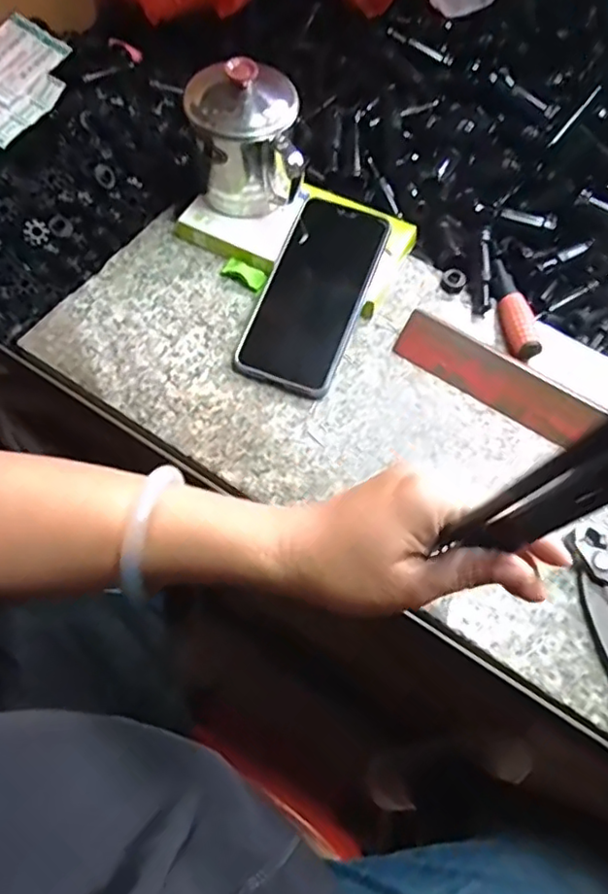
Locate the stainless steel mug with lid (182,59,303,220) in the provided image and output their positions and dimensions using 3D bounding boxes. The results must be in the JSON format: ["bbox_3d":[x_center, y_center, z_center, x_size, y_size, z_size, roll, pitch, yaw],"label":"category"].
[{"bbox_3d":[-0.045,-0.231,0.459,0.081,0.092,0.080,-6,64,-7],"label":"stainless steel mug with lid"}]

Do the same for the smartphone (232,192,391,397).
[{"bbox_3d":[0.008,-0.118,0.463,0.074,0.011,0.159,19,74,13],"label":"smartphone"}]

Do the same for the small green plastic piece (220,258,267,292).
[{"bbox_3d":[-0.048,-0.139,0.487,0.037,0.007,0.017,30,66,11],"label":"small green plastic piece"}]

